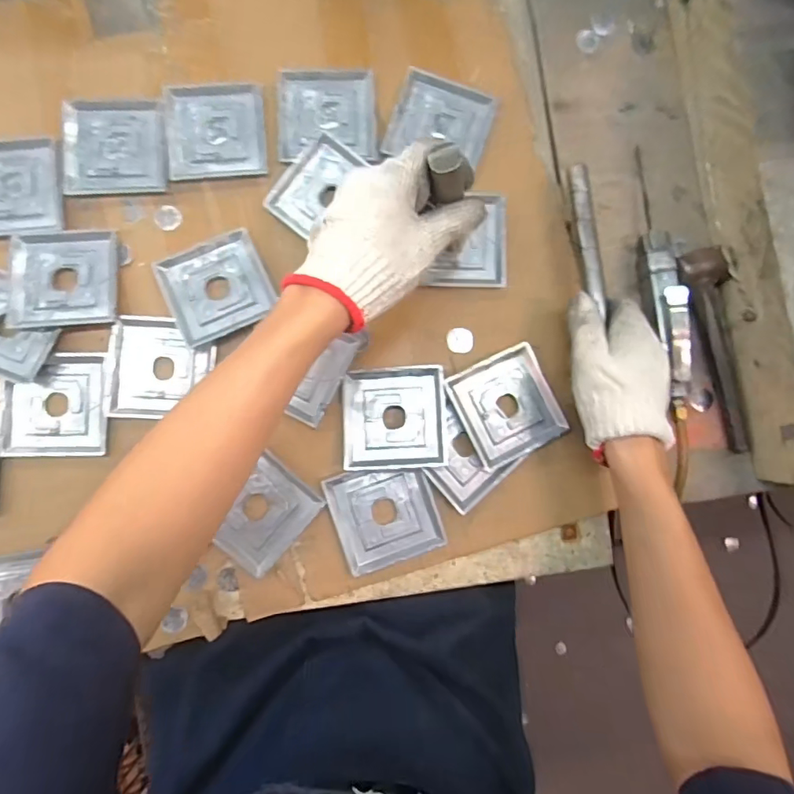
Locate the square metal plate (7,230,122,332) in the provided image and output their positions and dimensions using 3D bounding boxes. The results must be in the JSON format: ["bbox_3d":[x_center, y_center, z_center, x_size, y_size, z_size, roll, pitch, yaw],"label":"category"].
[{"bbox_3d":[-0.298,-0.106,0.456,0.090,0.013,0.085,-5,86,-3],"label":"square metal plate"}]

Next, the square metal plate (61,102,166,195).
[{"bbox_3d":[-0.262,-0.232,0.471,0.090,0.004,0.086,-4,86,-3],"label":"square metal plate"}]

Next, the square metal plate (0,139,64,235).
[{"bbox_3d":[-0.353,-0.191,0.462,0.086,0.004,0.086,-8,86,-3],"label":"square metal plate"}]

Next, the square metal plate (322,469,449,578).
[{"bbox_3d":[-0.010,0.105,0.454,0.089,0.008,0.089,-19,86,-4],"label":"square metal plate"}]

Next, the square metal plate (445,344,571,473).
[{"bbox_3d":[0.101,0.008,0.458,0.087,0.008,0.092,-24,87,-4],"label":"square metal plate"}]

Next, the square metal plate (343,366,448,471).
[{"bbox_3d":[-0.002,0.018,0.450,0.089,0.019,0.089,-2,86,-2],"label":"square metal plate"}]

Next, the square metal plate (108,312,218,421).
[{"bbox_3d":[-0.211,-0.025,0.455,0.091,0.009,0.090,4,85,-2],"label":"square metal plate"}]

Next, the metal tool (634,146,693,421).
[{"bbox_3d":[0.245,-0.108,0.469,0.023,0.055,0.250,-1,86,-2],"label":"metal tool"}]

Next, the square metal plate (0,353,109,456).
[{"bbox_3d":[-0.302,0.007,0.452,0.089,0.012,0.089,-1,86,-2],"label":"square metal plate"}]

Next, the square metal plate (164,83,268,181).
[{"bbox_3d":[-0.170,-0.252,0.478,0.090,0.004,0.091,-4,86,-3],"label":"square metal plate"}]

